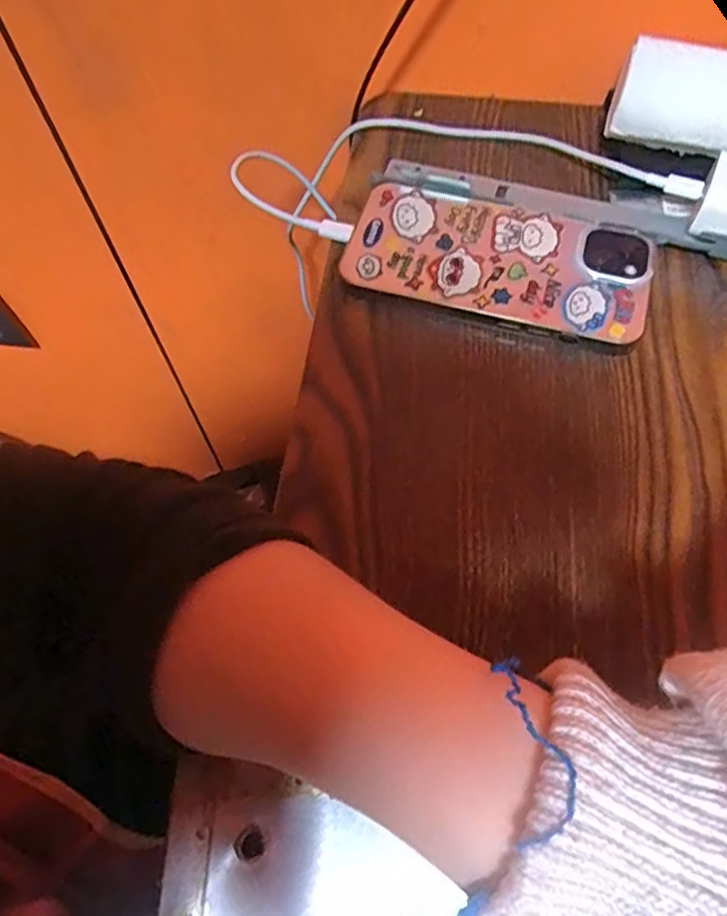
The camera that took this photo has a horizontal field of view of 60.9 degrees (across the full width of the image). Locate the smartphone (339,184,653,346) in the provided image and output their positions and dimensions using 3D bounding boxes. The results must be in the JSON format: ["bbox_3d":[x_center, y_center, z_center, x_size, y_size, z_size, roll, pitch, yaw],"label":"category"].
[{"bbox_3d":[0.064,-0.094,0.299,0.139,0.015,0.066,13,64,7],"label":"smartphone"}]

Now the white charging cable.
[{"bbox_3d":[0.044,-0.144,0.342,0.229,0.064,0.098,-7,63,-3],"label":"white charging cable"}]

